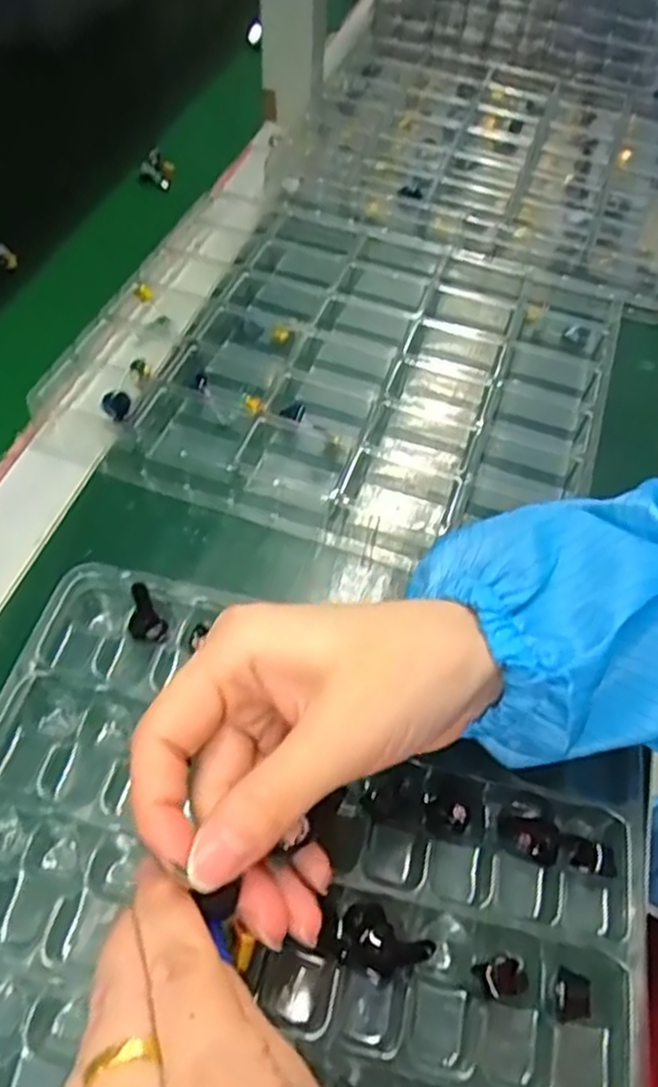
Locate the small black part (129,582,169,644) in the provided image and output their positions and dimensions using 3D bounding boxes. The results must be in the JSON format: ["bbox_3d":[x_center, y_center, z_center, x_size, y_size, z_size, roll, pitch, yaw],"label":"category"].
[{"bbox_3d":[-0.081,0.031,0.319,0.016,0.028,0.005,-14,25,-14],"label":"small black part"}]

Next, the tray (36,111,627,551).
[{"bbox_3d":[0.020,-0.120,0.436,0.287,0.025,0.264,21,56,7],"label":"tray"}]

